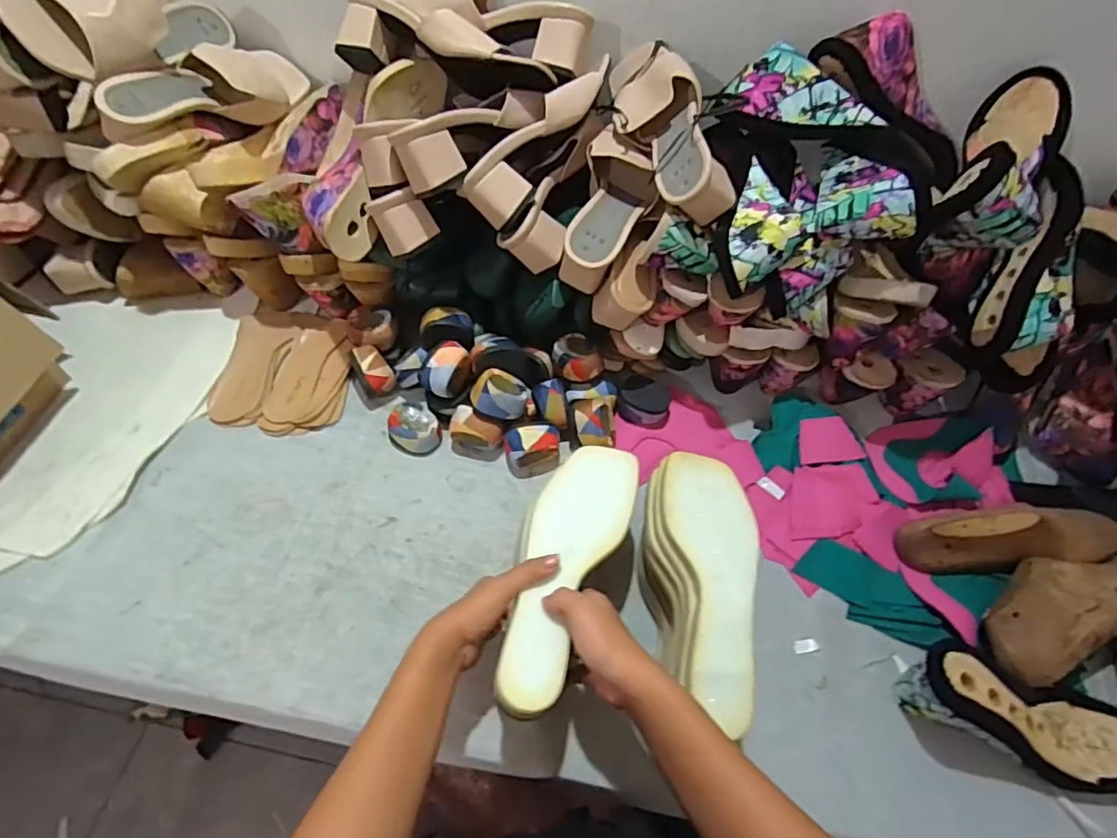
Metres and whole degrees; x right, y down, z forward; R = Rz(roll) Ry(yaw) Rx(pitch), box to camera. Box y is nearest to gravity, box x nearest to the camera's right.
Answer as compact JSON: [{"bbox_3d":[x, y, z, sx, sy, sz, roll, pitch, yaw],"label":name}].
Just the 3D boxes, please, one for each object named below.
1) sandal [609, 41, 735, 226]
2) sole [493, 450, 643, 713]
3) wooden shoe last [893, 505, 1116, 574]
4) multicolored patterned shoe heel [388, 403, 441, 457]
[{"bbox_3d":[0.109,-0.307,0.600,0.090,0.073,0.231,-9,57,-10],"label":"sandal"},{"bbox_3d":[0.007,0.123,0.486,0.078,0.017,0.231,17,58,7],"label":"sole"},{"bbox_3d":[0.485,0.120,0.613,0.227,0.076,0.068,-3,56,-6],"label":"wooden shoe last"},{"bbox_3d":[-0.170,0.010,0.681,0.065,0.037,0.050,24,58,12],"label":"multicolored patterned shoe heel"}]

